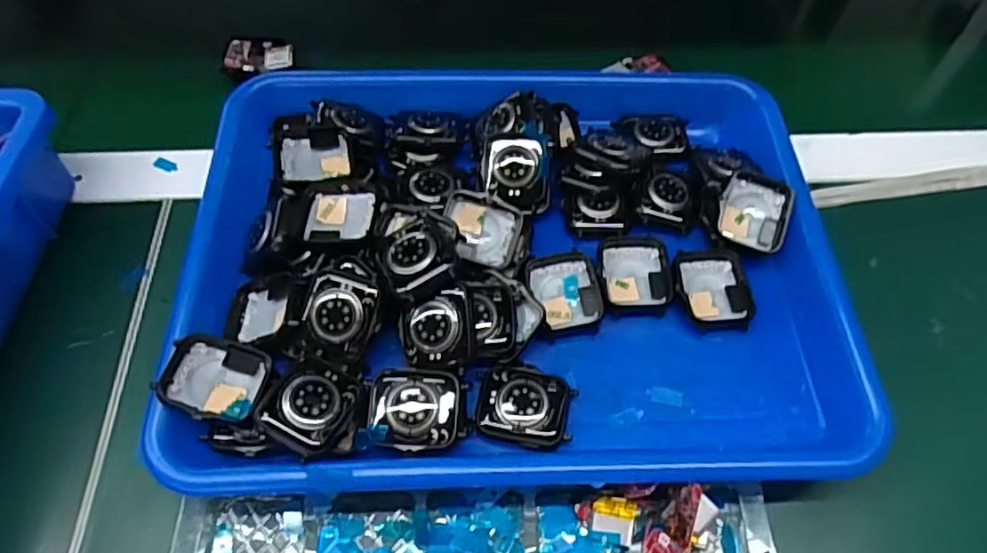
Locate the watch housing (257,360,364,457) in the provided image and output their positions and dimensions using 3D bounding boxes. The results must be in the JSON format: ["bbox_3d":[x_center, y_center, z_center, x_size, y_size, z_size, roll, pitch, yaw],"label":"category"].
[{"bbox_3d":[-0.079,0.056,0.277,0.037,0.011,0.042,30,55,-11],"label":"watch housing"}]

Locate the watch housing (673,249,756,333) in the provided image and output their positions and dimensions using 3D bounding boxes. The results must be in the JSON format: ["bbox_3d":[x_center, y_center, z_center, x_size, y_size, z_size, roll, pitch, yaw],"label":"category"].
[{"bbox_3d":[0.114,0.005,0.327,0.039,0.010,0.044,-3,58,-3],"label":"watch housing"}]

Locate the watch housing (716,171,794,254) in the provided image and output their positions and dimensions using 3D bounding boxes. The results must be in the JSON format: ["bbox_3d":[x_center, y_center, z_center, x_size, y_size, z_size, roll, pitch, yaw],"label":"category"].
[{"bbox_3d":[0.142,-0.035,0.343,0.036,0.007,0.040,15,83,9],"label":"watch housing"}]

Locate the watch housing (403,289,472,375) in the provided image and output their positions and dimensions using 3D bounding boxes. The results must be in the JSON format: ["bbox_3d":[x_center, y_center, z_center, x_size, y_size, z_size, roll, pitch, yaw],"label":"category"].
[{"bbox_3d":[-0.026,0.026,0.293,0.032,0.009,0.037,-6,80,7],"label":"watch housing"}]

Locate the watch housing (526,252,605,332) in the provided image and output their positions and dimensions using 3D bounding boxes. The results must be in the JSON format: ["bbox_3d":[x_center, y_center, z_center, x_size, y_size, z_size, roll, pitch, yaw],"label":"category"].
[{"bbox_3d":[0.037,0.007,0.326,0.033,0.013,0.041,-11,59,-7],"label":"watch housing"}]

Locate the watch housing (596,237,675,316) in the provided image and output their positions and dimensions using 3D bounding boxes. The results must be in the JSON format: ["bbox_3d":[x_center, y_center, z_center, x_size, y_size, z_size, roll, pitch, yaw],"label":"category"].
[{"bbox_3d":[0.074,-0.001,0.333,0.038,0.009,0.044,3,58,1],"label":"watch housing"}]

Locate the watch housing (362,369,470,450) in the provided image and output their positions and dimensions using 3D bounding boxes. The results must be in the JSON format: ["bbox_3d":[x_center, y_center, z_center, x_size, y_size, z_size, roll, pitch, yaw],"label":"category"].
[{"bbox_3d":[-0.035,0.059,0.282,0.043,0.010,0.035,1,58,0],"label":"watch housing"}]

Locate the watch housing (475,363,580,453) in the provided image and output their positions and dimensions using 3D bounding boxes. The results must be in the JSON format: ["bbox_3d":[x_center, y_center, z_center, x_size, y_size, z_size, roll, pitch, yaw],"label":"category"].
[{"bbox_3d":[0.015,0.061,0.295,0.043,0.011,0.037,6,58,3],"label":"watch housing"}]

